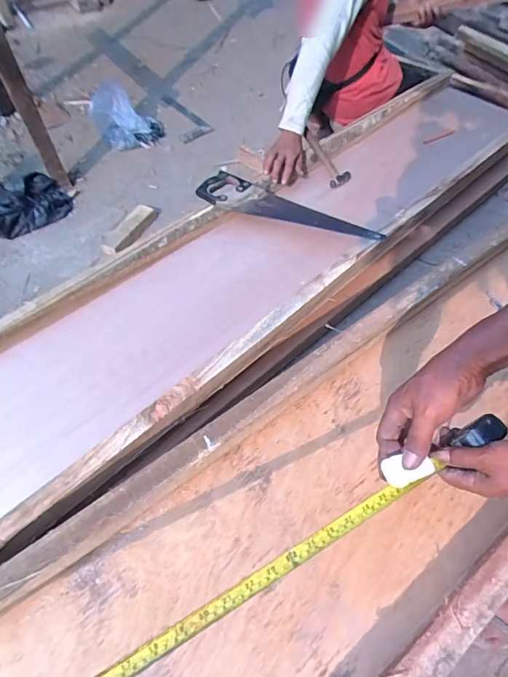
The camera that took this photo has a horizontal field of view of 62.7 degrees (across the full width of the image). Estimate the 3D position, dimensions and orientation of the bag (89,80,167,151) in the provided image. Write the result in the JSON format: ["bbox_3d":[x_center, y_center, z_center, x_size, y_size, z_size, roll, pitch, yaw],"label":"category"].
[{"bbox_3d":[-0.504,-0.870,1.639,0.263,0.184,0.137,-6,56,-8],"label":"bag"}]

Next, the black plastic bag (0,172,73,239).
[{"bbox_3d":[-0.765,-0.452,1.396,0.268,0.074,0.223,-39,65,-23],"label":"black plastic bag"}]

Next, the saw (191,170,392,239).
[{"bbox_3d":[0.094,-0.350,1.105,0.488,0.024,0.099,14,72,5],"label":"saw"}]

